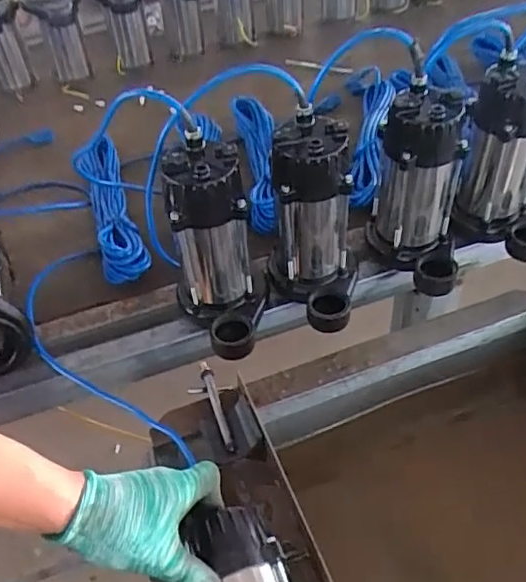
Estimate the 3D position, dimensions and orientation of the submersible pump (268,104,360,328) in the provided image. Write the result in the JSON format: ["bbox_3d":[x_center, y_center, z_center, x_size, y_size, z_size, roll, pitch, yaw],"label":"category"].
[{"bbox_3d":[0.062,-0.083,0.733,0.115,0.239,0.165,-2,45,3],"label":"submersible pump"}]

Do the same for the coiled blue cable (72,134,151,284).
[{"bbox_3d":[-0.250,-0.145,0.936,0.070,0.069,0.350,-16,46,-11],"label":"coiled blue cable"}]

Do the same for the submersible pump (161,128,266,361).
[{"bbox_3d":[-0.060,-0.046,0.708,0.100,0.236,0.155,-13,46,-8],"label":"submersible pump"}]

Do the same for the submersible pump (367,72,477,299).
[{"bbox_3d":[0.203,-0.117,0.753,0.106,0.236,0.133,1,45,5],"label":"submersible pump"}]

